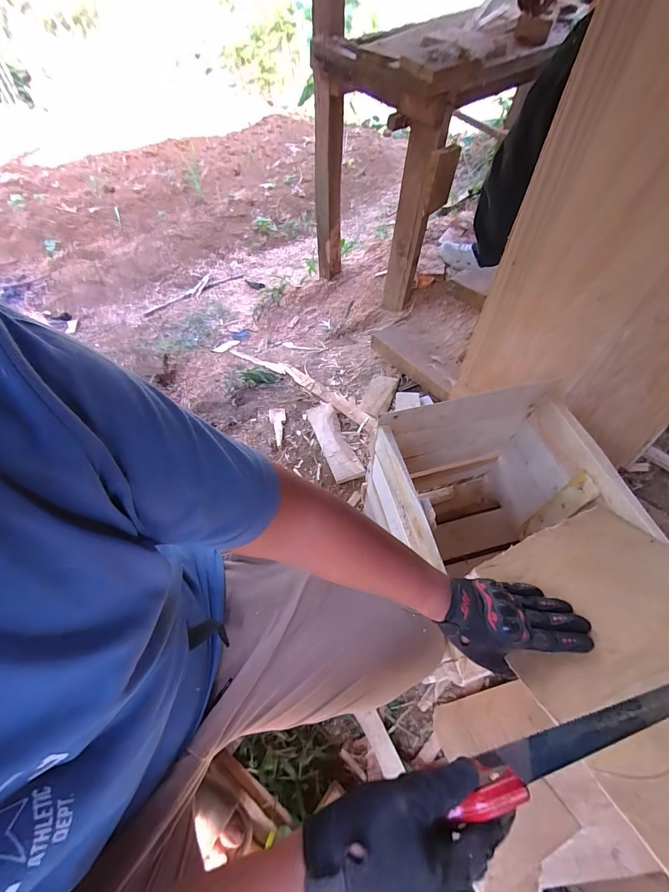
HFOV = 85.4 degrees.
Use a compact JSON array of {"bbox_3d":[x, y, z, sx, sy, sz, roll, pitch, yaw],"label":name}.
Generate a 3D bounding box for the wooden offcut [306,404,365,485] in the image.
[{"bbox_3d":[-0.006,-0.020,1.113,0.086,0.030,0.293,-19,62,-8],"label":"wooden offcut"}]

